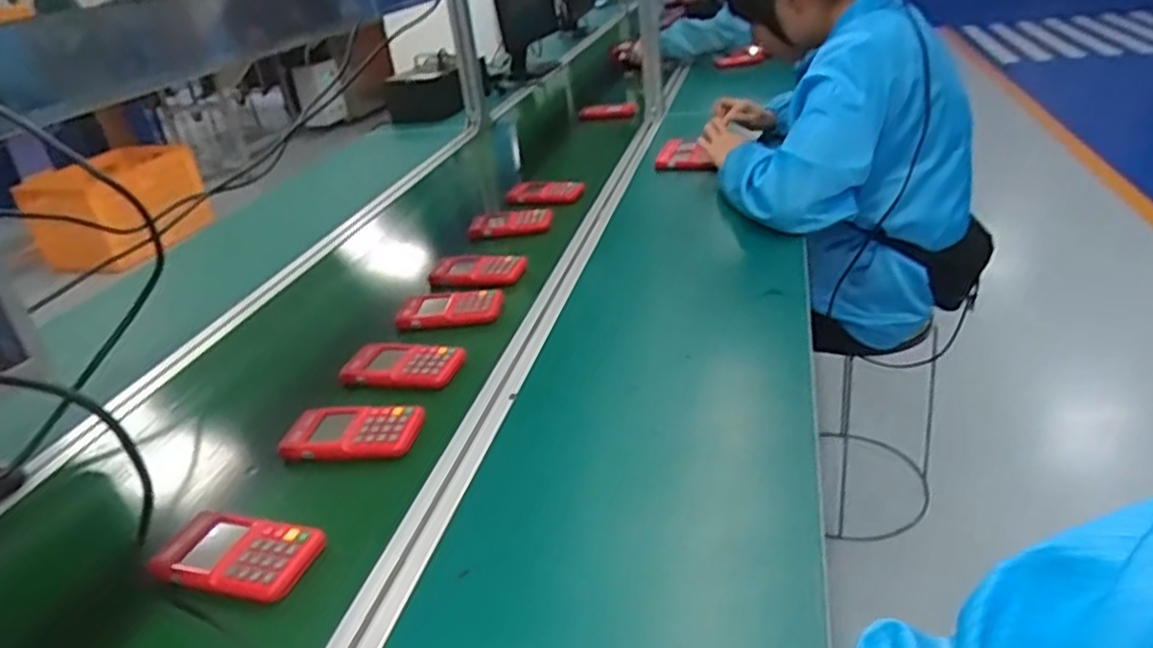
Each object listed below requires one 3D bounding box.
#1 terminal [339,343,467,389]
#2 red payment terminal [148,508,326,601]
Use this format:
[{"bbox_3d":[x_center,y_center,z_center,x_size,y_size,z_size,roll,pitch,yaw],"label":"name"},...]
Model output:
[{"bbox_3d":[-0.195,0.046,0.831,0.136,0.023,0.064,5,31,19],"label":"terminal"},{"bbox_3d":[-0.274,0.187,0.602,0.131,0.017,0.069,3,31,17],"label":"red payment terminal"}]

